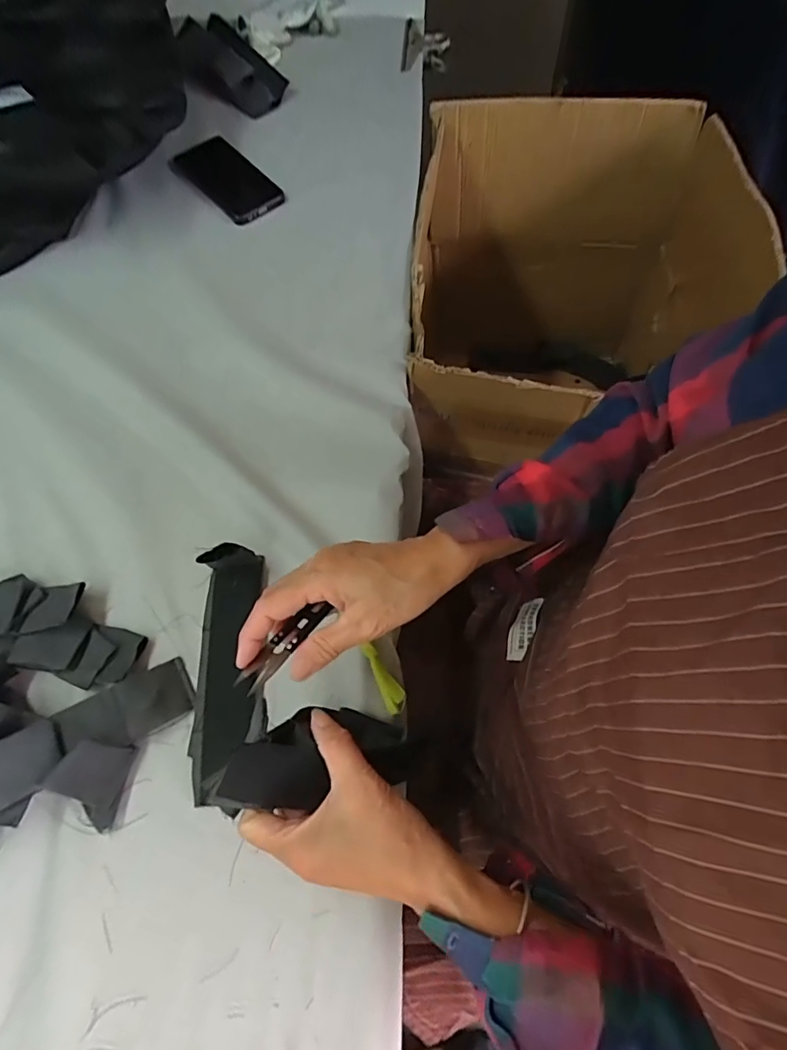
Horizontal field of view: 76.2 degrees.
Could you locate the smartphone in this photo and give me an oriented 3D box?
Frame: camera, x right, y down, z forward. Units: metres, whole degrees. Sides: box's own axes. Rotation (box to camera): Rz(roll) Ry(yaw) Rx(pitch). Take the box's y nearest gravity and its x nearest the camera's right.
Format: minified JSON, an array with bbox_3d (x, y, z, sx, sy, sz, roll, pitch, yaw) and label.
[{"bbox_3d":[-0.211,-0.442,0.639,0.076,0.014,0.159,-45,75,-4],"label":"smartphone"}]

